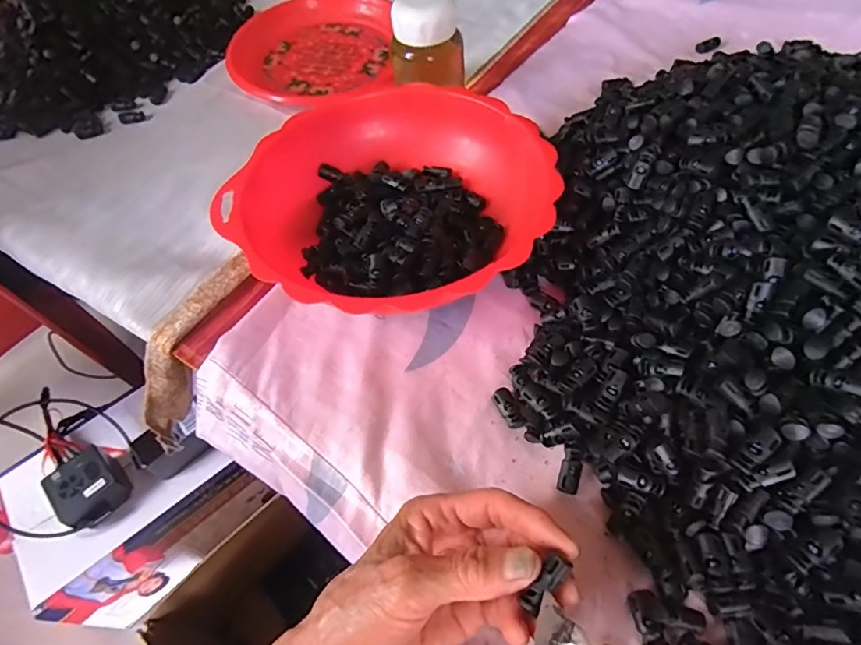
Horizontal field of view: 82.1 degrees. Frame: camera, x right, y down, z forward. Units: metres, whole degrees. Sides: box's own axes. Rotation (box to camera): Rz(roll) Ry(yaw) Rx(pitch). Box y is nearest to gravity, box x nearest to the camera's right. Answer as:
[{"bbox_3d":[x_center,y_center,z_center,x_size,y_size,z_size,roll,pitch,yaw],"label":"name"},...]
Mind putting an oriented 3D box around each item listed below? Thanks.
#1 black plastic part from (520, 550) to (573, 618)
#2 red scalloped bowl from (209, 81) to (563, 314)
[{"bbox_3d":[0.049,0.111,0.209,0.009,0.006,0.025,38,78,27],"label":"black plastic part"},{"bbox_3d":[-0.024,-0.093,0.412,0.237,0.074,0.232,-2,55,3],"label":"red scalloped bowl"}]

